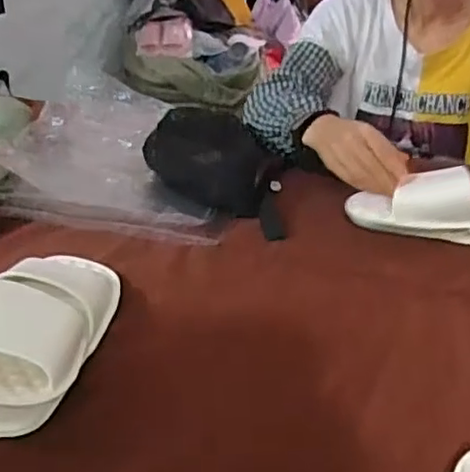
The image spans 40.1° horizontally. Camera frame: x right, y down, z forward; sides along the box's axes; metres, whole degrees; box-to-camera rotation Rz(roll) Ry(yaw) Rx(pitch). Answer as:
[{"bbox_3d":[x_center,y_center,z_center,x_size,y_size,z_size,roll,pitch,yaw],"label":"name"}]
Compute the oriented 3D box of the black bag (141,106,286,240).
[{"bbox_3d":[-0.028,-0.089,0.830,0.189,0.079,0.243,3,29,3],"label":"black bag"}]

